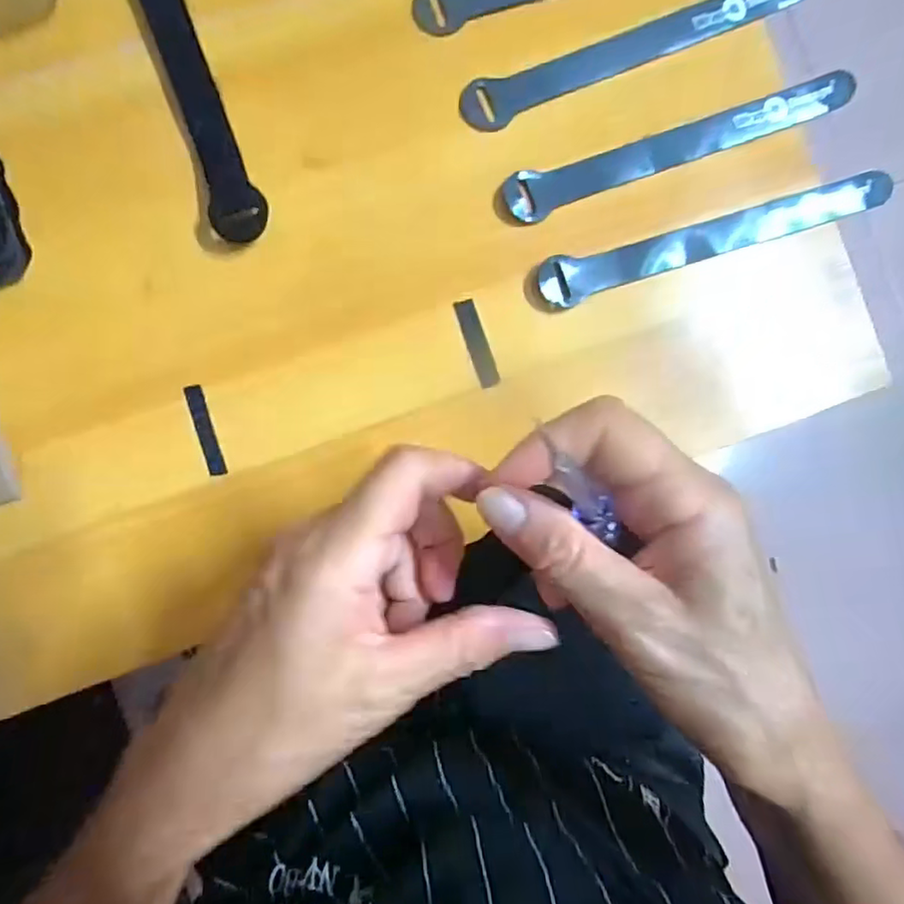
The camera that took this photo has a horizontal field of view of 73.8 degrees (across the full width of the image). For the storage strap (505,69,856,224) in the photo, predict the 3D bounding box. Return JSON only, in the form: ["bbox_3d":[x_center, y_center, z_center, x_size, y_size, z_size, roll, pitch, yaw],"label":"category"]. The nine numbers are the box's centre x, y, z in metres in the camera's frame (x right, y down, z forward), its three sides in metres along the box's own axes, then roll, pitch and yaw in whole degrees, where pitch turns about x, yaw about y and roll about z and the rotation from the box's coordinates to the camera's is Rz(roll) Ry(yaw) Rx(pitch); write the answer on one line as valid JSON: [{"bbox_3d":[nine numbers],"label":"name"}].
[{"bbox_3d":[0.122,-0.164,0.322,0.194,0.012,0.024,-20,91,-4],"label":"storage strap"}]

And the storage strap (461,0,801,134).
[{"bbox_3d":[0.100,-0.220,0.325,0.201,0.006,0.025,-24,91,-4],"label":"storage strap"}]

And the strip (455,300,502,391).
[{"bbox_3d":[0.014,-0.057,0.317,0.011,0.004,0.047,-19,91,-4],"label":"strip"}]

